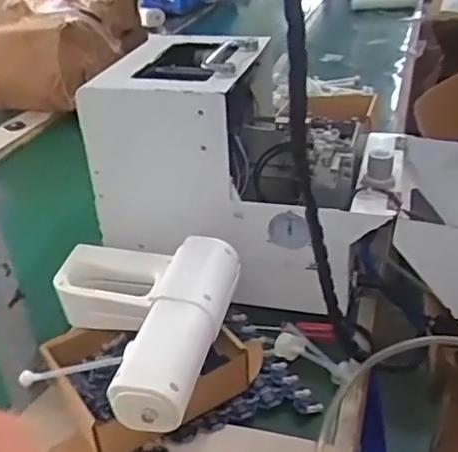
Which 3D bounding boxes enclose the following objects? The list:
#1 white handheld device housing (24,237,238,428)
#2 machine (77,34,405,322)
[{"bbox_3d":[-0.095,0.092,0.599,0.176,0.061,0.204,3,32,10],"label":"white handheld device housing"},{"bbox_3d":[0.029,-0.068,0.761,0.331,0.266,0.225,4,32,12],"label":"machine"}]

